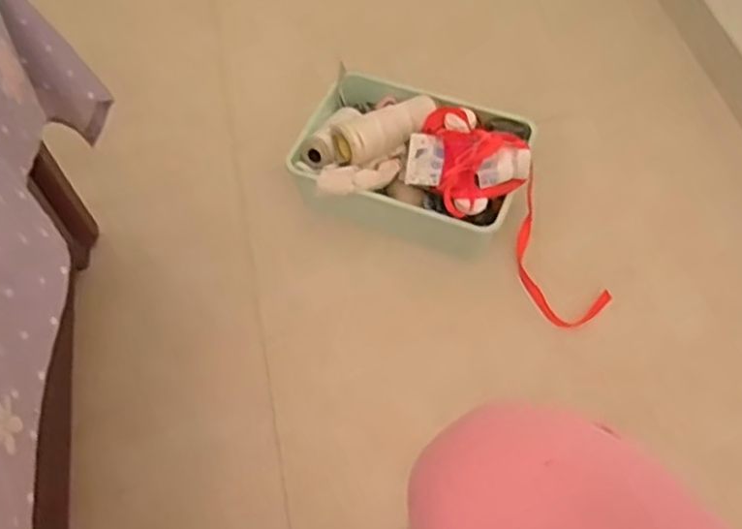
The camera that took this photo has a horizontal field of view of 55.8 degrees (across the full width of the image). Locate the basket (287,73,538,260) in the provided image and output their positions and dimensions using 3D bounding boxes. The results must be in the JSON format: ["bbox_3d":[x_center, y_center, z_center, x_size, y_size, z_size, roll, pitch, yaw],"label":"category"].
[{"bbox_3d":[0.066,-0.146,0.990,0.335,0.141,0.207,19,62,13],"label":"basket"}]

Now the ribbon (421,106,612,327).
[{"bbox_3d":[0.179,-0.068,0.938,0.127,0.150,0.334,-33,63,-16],"label":"ribbon"}]

